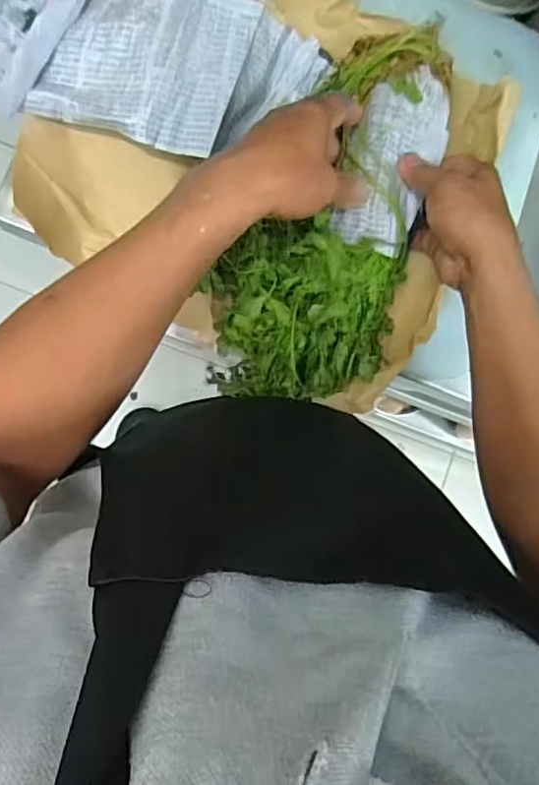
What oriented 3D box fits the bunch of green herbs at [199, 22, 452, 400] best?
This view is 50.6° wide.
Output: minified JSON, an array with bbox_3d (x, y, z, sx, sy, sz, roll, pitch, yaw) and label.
[{"bbox_3d":[0.056,-0.138,0.449,0.146,0.069,0.305,20,91,-7],"label":"bunch of green herbs"}]

